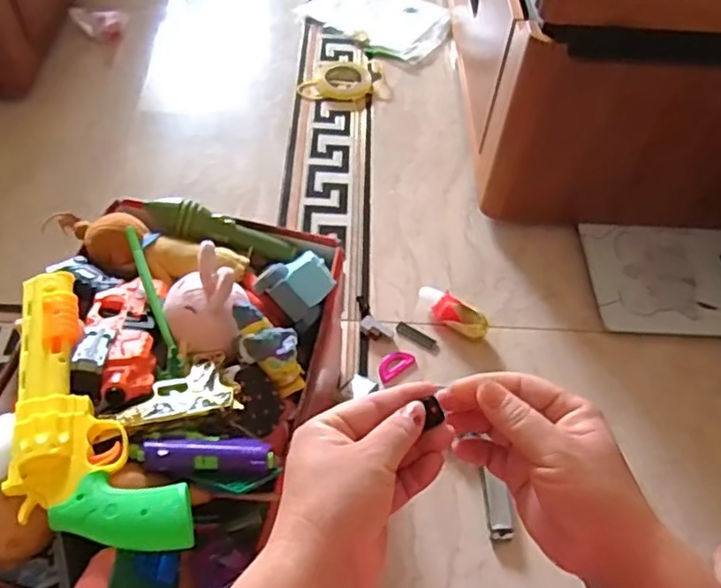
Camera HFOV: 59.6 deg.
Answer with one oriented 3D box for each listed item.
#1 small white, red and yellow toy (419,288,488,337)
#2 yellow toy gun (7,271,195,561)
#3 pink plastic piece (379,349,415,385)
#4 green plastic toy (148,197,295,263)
[{"bbox_3d":[0.132,0.029,0.923,0.113,0.040,0.038,32,58,19],"label":"small white, red and yellow toy"},{"bbox_3d":[-0.223,0.088,0.480,0.100,0.022,0.259,-24,59,-20],"label":"yellow toy gun"},{"bbox_3d":[0.048,0.098,0.892,0.064,0.007,0.035,-36,63,-26],"label":"pink plastic piece"},{"bbox_3d":[-0.148,-0.067,0.669,0.155,0.038,0.037,9,54,3],"label":"green plastic toy"}]

